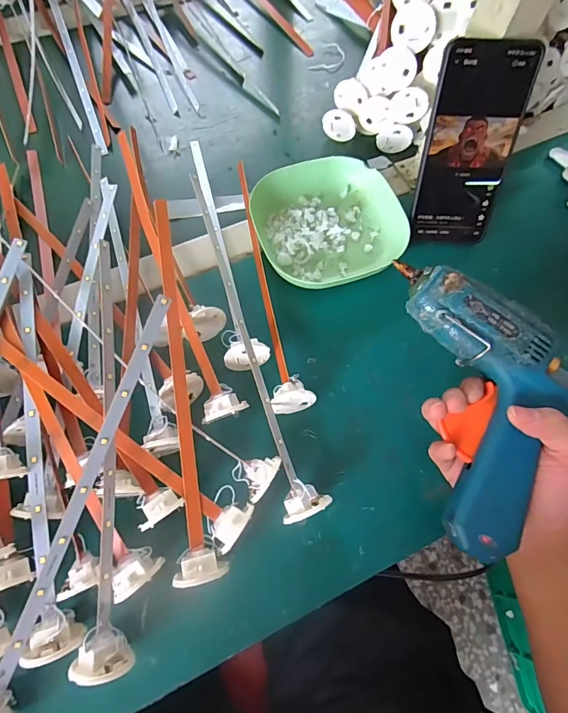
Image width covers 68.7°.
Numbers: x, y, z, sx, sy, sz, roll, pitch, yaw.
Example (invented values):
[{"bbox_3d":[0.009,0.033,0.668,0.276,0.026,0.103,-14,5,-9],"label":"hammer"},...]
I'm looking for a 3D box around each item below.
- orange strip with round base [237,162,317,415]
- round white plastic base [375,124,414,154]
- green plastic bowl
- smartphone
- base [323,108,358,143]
[{"bbox_3d":[-0.022,-0.073,0.389,0.033,0.034,0.261,-13,67,-6],"label":"orange strip with round base"},{"bbox_3d":[0.124,-0.244,0.467,0.038,0.031,0.006,7,67,2],"label":"round white plastic base"},{"bbox_3d":[0.044,-0.131,0.413,0.136,0.034,0.132,-19,68,-9],"label":"green plastic bowl"},{"bbox_3d":[0.165,-0.182,0.372,0.077,0.162,0.011,0,37,-1],"label":"smartphone"},{"bbox_3d":[0.064,-0.264,0.479,0.040,0.034,0.010,28,69,11],"label":"base"}]

